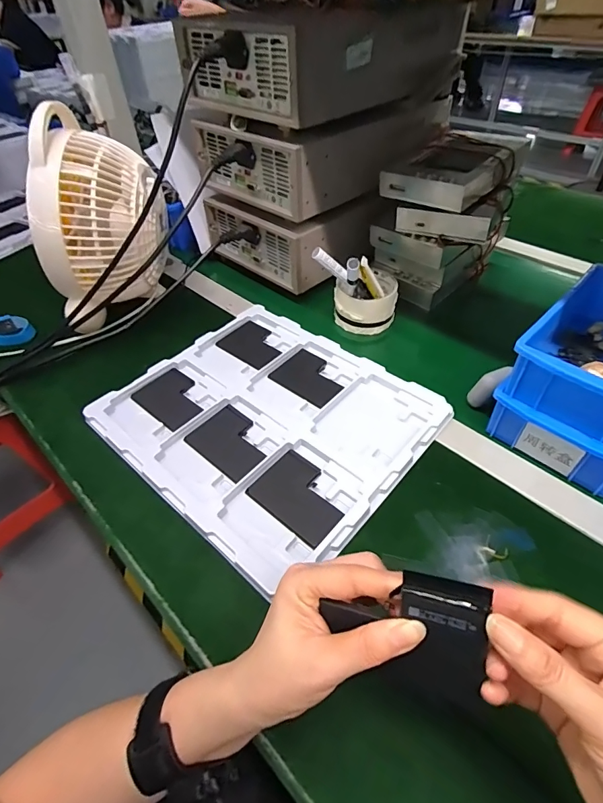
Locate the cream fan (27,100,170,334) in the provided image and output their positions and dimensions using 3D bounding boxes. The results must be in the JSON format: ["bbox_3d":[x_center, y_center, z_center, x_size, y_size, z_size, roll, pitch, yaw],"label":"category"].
[{"bbox_3d":[-0.242,-0.219,0.524,0.119,0.208,0.182,5,47,8],"label":"cream fan"}]

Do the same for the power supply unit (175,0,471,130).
[{"bbox_3d":[0.038,-0.464,0.547,0.209,0.098,0.333,35,57,30],"label":"power supply unit"}]

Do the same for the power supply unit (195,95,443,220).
[{"bbox_3d":[0.035,-0.395,0.618,0.215,0.085,0.329,35,57,30],"label":"power supply unit"}]

